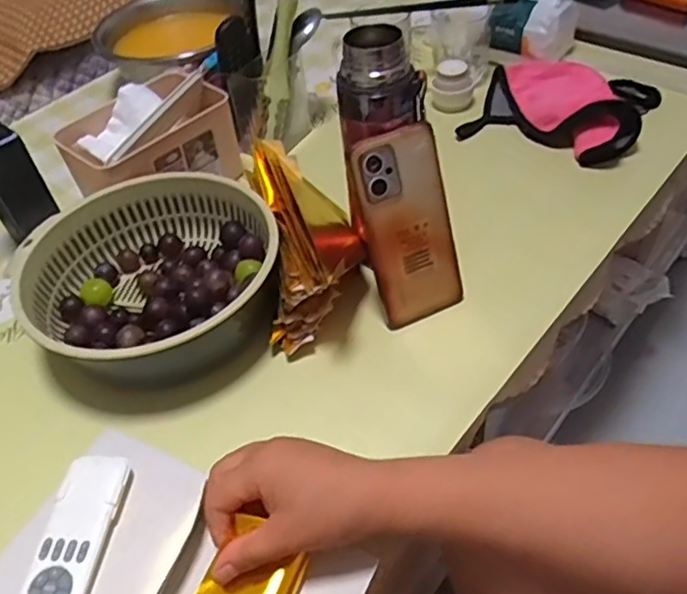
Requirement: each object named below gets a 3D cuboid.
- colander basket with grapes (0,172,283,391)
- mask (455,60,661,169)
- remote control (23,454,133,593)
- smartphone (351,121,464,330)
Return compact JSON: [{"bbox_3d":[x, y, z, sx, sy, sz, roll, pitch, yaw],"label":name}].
[{"bbox_3d":[-0.171,-0.021,0.573,0.217,0.072,0.194,-24,48,-15],"label":"colander basket with grapes"},{"bbox_3d":[0.254,-0.230,0.732,0.192,0.051,0.165,21,52,25],"label":"mask"},{"bbox_3d":[-0.185,0.170,0.433,0.047,0.012,0.127,-1,46,6],"label":"remote control"},{"bbox_3d":[0.054,-0.056,0.520,0.073,0.161,0.012,-23,29,-13],"label":"smartphone"}]

